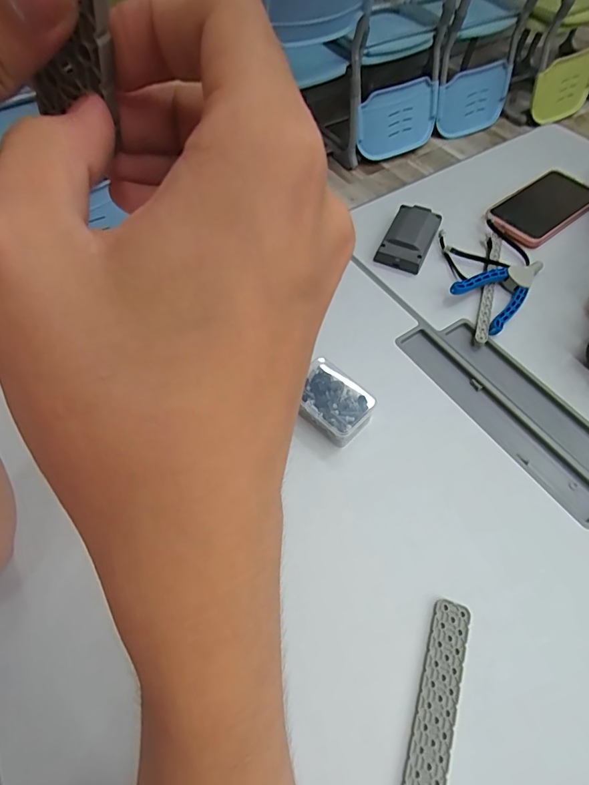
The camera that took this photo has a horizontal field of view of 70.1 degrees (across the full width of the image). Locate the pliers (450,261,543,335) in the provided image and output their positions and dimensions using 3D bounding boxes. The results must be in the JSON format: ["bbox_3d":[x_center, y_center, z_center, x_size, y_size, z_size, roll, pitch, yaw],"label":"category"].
[{"bbox_3d":[0.246,-0.123,0.480,0.127,0.023,0.067,-33,64,-17],"label":"pliers"}]

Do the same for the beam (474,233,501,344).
[{"bbox_3d":[0.229,-0.129,0.494,0.014,0.006,0.181,16,61,11],"label":"beam"}]

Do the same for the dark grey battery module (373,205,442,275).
[{"bbox_3d":[0.147,-0.198,0.534,0.057,0.021,0.107,22,62,14],"label":"dark grey battery module"}]

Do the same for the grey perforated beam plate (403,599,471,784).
[{"bbox_3d":[0.093,0.220,0.282,0.024,0.004,0.148,17,61,11],"label":"grey perforated beam plate"}]

